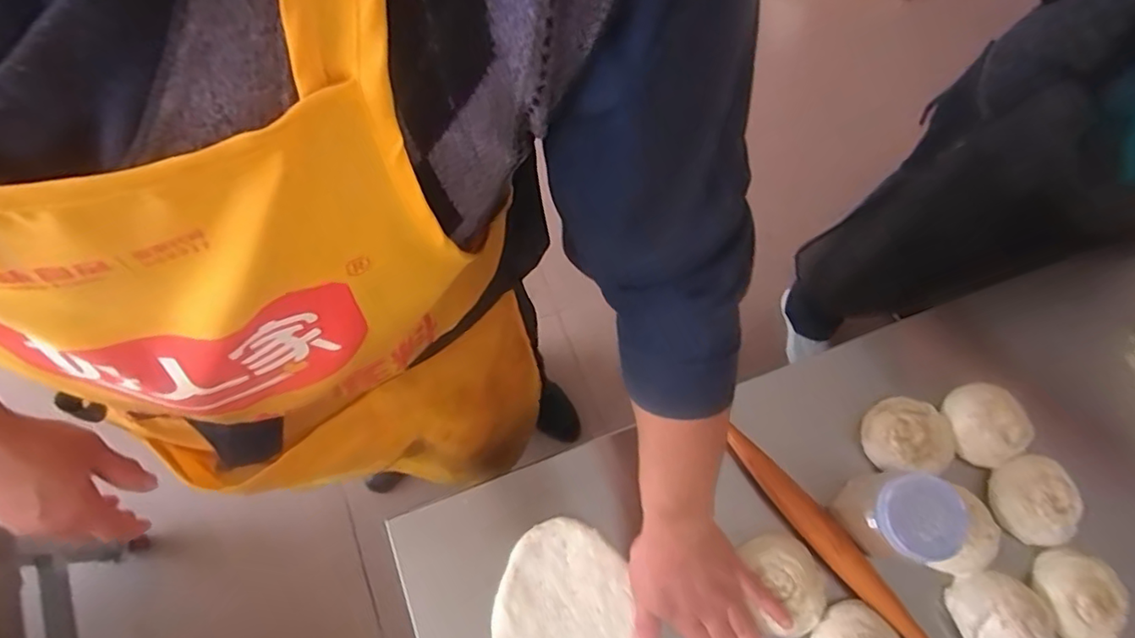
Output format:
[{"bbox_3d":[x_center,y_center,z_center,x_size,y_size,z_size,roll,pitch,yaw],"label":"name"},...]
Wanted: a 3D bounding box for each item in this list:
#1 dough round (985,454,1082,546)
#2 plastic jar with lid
[{"bbox_3d":[0.456,0.177,0.590,0.064,0.042,0.084,-3,71,-3],"label":"dough round"},{"bbox_3d":[0.293,0.177,0.536,0.068,0.087,0.067,1,71,-2],"label":"plastic jar with lid"}]

